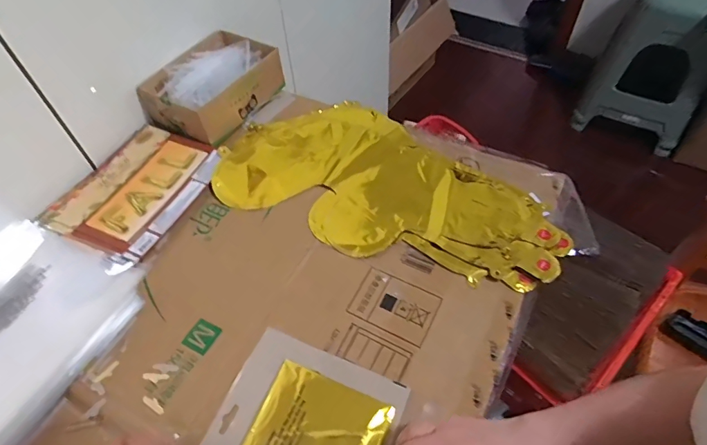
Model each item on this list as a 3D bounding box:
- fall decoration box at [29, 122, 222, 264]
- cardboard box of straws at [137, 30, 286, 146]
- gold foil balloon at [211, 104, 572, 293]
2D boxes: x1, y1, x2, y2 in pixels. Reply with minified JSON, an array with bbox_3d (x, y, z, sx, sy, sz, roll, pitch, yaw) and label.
[{"bbox_3d":[-0.296,-0.051,0.613,0.168,0.014,0.210,19,56,15],"label":"fall decoration box"},{"bbox_3d":[-0.214,-0.214,0.686,0.136,0.060,0.189,27,58,20],"label":"cardboard box of straws"},{"bbox_3d":[0.040,-0.047,0.586,0.450,0.012,0.218,25,58,19],"label":"gold foil balloon"}]

